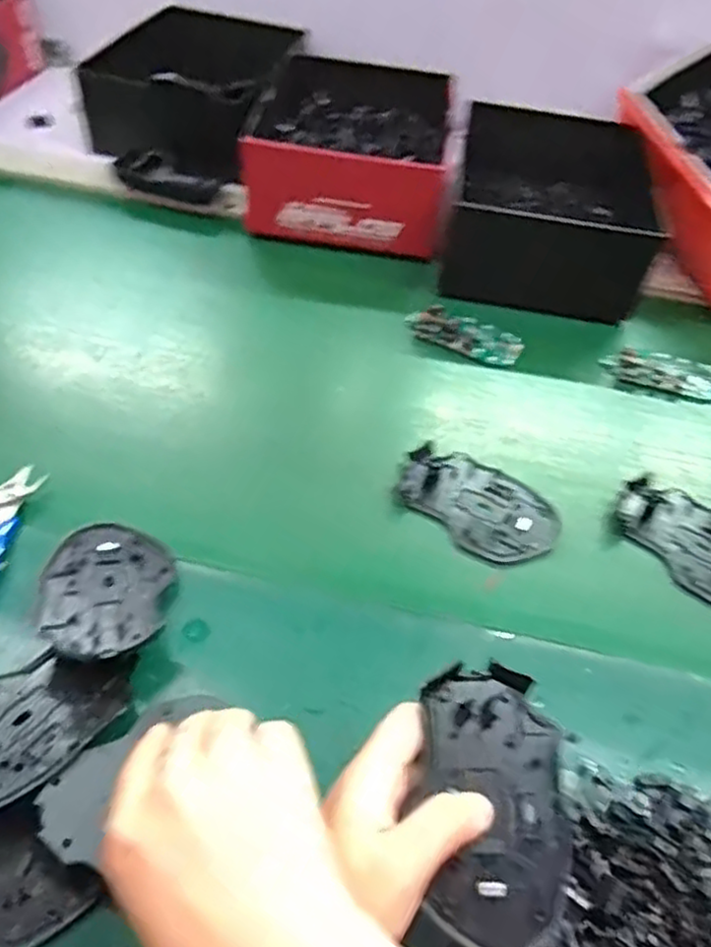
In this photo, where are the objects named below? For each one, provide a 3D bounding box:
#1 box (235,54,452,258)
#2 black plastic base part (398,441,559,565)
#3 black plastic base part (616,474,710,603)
[{"bbox_3d":[0.000,-0.346,0.725,0.188,0.090,0.251,7,51,1],"label":"box"},{"bbox_3d":[0.088,0.019,0.491,0.113,0.013,0.073,37,57,23],"label":"black plastic base part"},{"bbox_3d":[0.237,0.048,0.481,0.111,0.012,0.071,38,57,23],"label":"black plastic base part"}]

